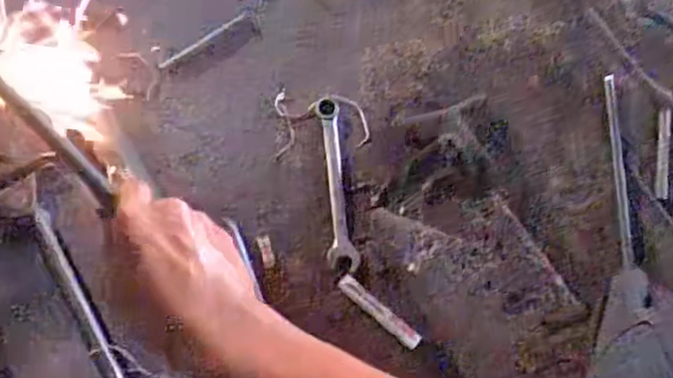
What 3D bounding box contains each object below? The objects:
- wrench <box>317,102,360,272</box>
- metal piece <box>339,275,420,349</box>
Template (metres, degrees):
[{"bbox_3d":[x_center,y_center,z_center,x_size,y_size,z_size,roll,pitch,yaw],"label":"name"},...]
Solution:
[{"bbox_3d":[-0.002,-0.009,0.721,0.030,0.011,0.194,-6,74,-4],"label":"wrench"},{"bbox_3d":[0.042,0.123,0.674,0.097,0.023,0.015,41,76,10],"label":"metal piece"}]

